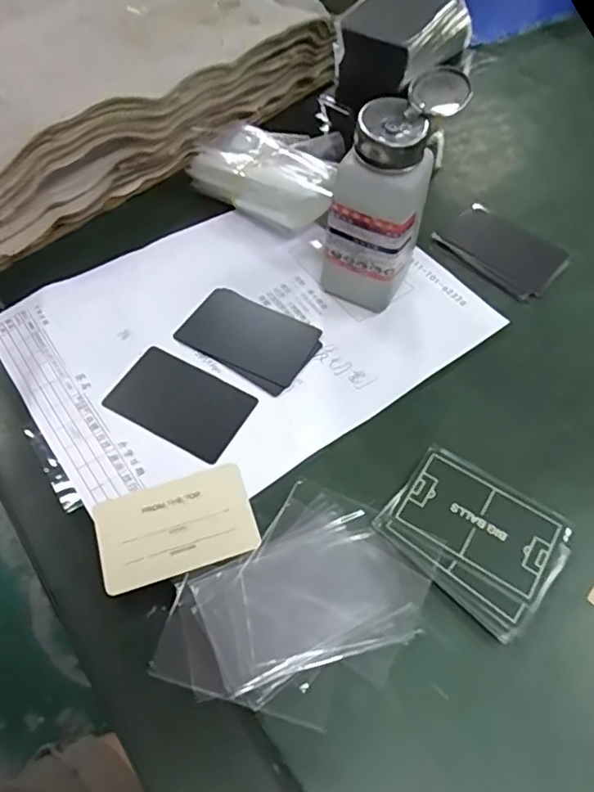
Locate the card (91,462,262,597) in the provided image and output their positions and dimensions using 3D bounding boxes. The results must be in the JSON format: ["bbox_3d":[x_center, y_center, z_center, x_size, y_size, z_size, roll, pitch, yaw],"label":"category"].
[{"bbox_3d":[-0.068,0.072,0.325,0.085,0.004,0.054,-16,59,-11],"label":"card"}]

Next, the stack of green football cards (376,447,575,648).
[{"bbox_3d":[0.098,0.076,0.323,0.090,0.008,0.075,38,64,20],"label":"stack of green football cards"}]

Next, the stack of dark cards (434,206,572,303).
[{"bbox_3d":[0.159,-0.112,0.454,0.091,0.008,0.063,38,65,21],"label":"stack of dark cards"}]

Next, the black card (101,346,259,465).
[{"bbox_3d":[-0.073,0.004,0.369,0.084,0.004,0.054,25,61,14],"label":"black card"}]

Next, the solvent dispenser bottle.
[{"bbox_3d":[0.057,-0.125,0.376,0.058,0.136,0.073,28,61,15],"label":"solvent dispenser bottle"}]

